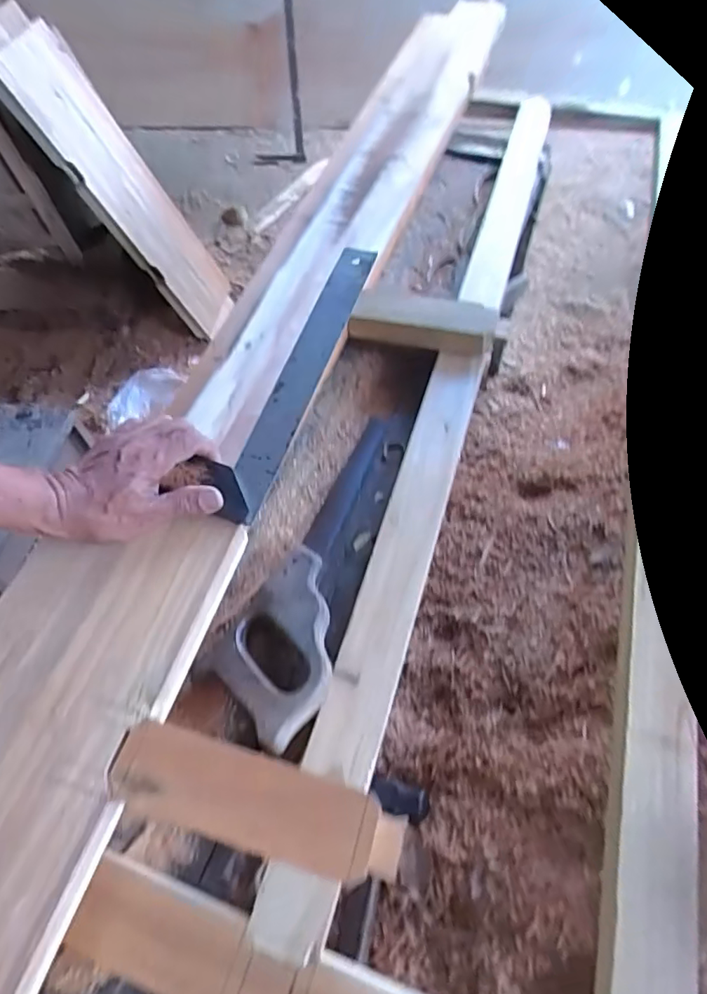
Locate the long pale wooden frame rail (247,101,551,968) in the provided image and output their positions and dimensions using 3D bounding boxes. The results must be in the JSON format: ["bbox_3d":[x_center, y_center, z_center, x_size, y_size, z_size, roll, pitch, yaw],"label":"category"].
[{"bbox_3d":[0.120,-0.156,0.618,0.055,0.046,1.093,14,58,11],"label":"long pale wooden frame rail"}]

